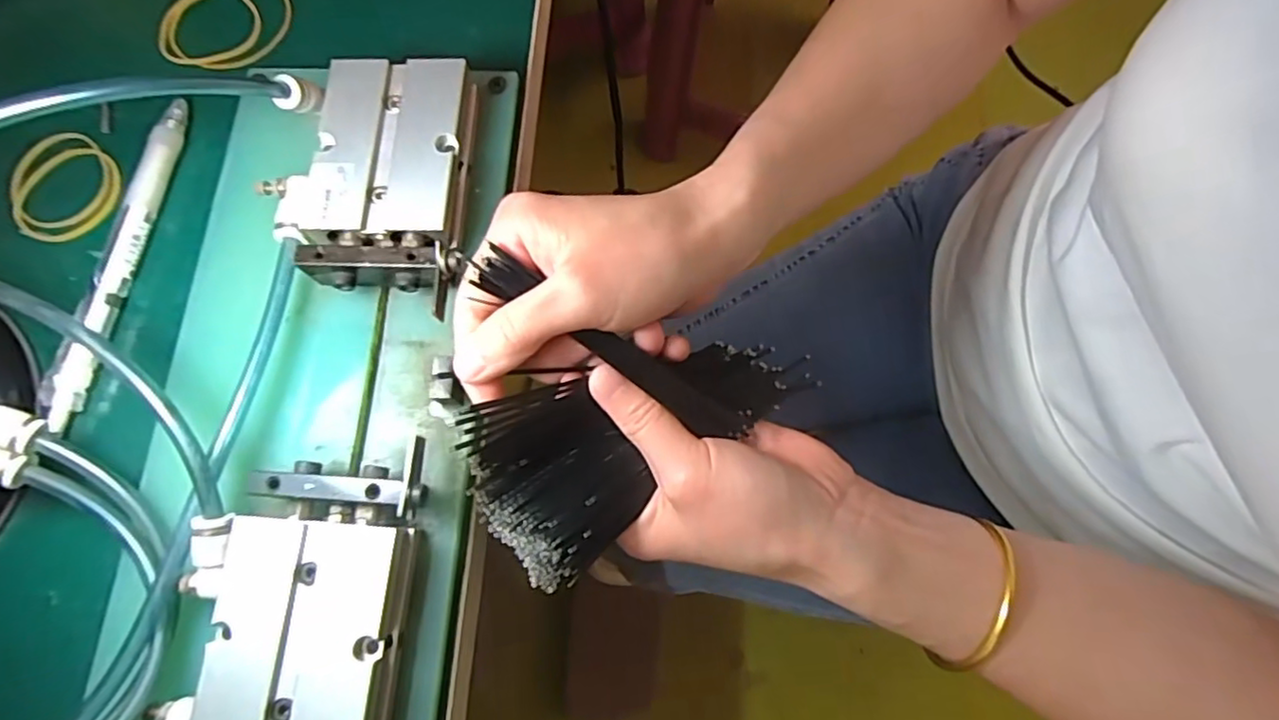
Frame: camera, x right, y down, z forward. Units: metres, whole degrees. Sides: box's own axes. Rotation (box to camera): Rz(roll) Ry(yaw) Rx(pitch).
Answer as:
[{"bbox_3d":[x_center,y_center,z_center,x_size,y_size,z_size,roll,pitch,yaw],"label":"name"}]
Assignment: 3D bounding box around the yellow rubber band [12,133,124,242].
[{"bbox_3d":[-0.249,-0.076,0.279,0.045,0.005,0.050,-22,75,-5],"label":"yellow rubber band"}]

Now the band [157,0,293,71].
[{"bbox_3d":[-0.192,-0.156,0.297,0.062,0.004,0.047,-8,75,-1],"label":"band"}]

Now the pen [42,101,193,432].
[{"bbox_3d":[-0.210,-0.043,0.261,0.011,0.008,0.141,10,75,4],"label":"pen"}]

